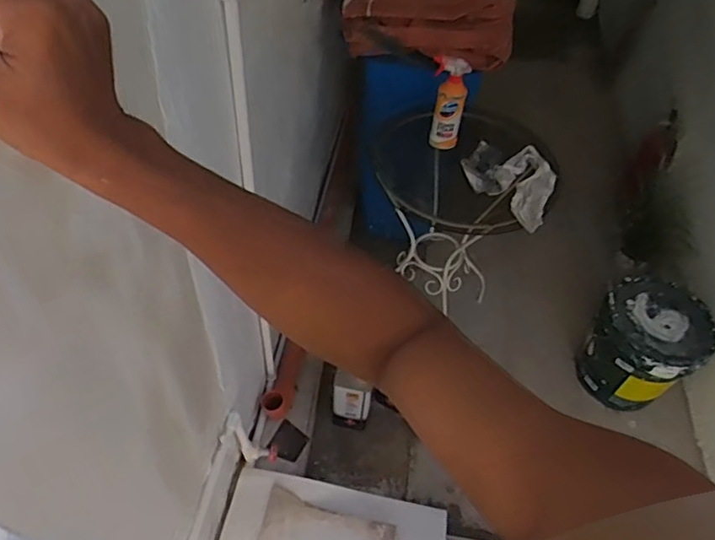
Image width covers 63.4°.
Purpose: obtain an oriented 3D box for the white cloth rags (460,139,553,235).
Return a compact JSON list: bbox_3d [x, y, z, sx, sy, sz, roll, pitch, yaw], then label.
[{"bbox_3d":[0.366,-0.219,1.437,0.227,0.051,0.253,19,52,13],"label":"white cloth rags"}]

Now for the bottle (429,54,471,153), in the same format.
[{"bbox_3d":[0.224,-0.408,1.457,0.088,0.250,0.059,10,50,6],"label":"bottle"}]

